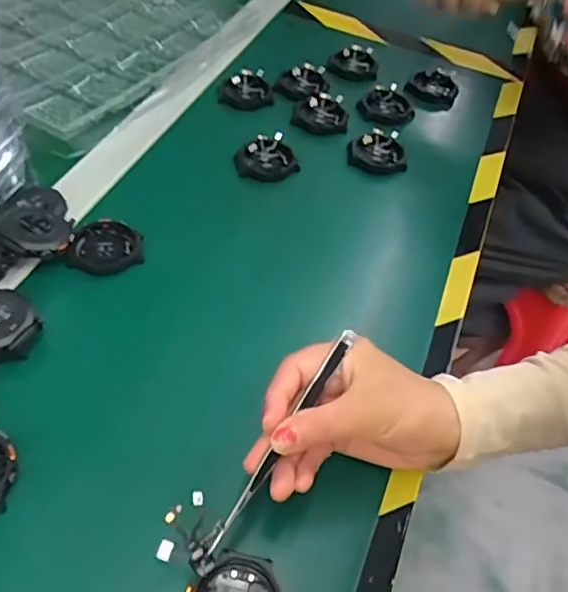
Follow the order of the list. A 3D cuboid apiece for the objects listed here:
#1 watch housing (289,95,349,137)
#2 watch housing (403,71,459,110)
[{"bbox_3d":[0.036,-0.179,0.581,0.053,0.015,0.043,10,50,2],"label":"watch housing"},{"bbox_3d":[0.159,-0.220,0.633,0.049,0.019,0.056,24,52,13],"label":"watch housing"}]

